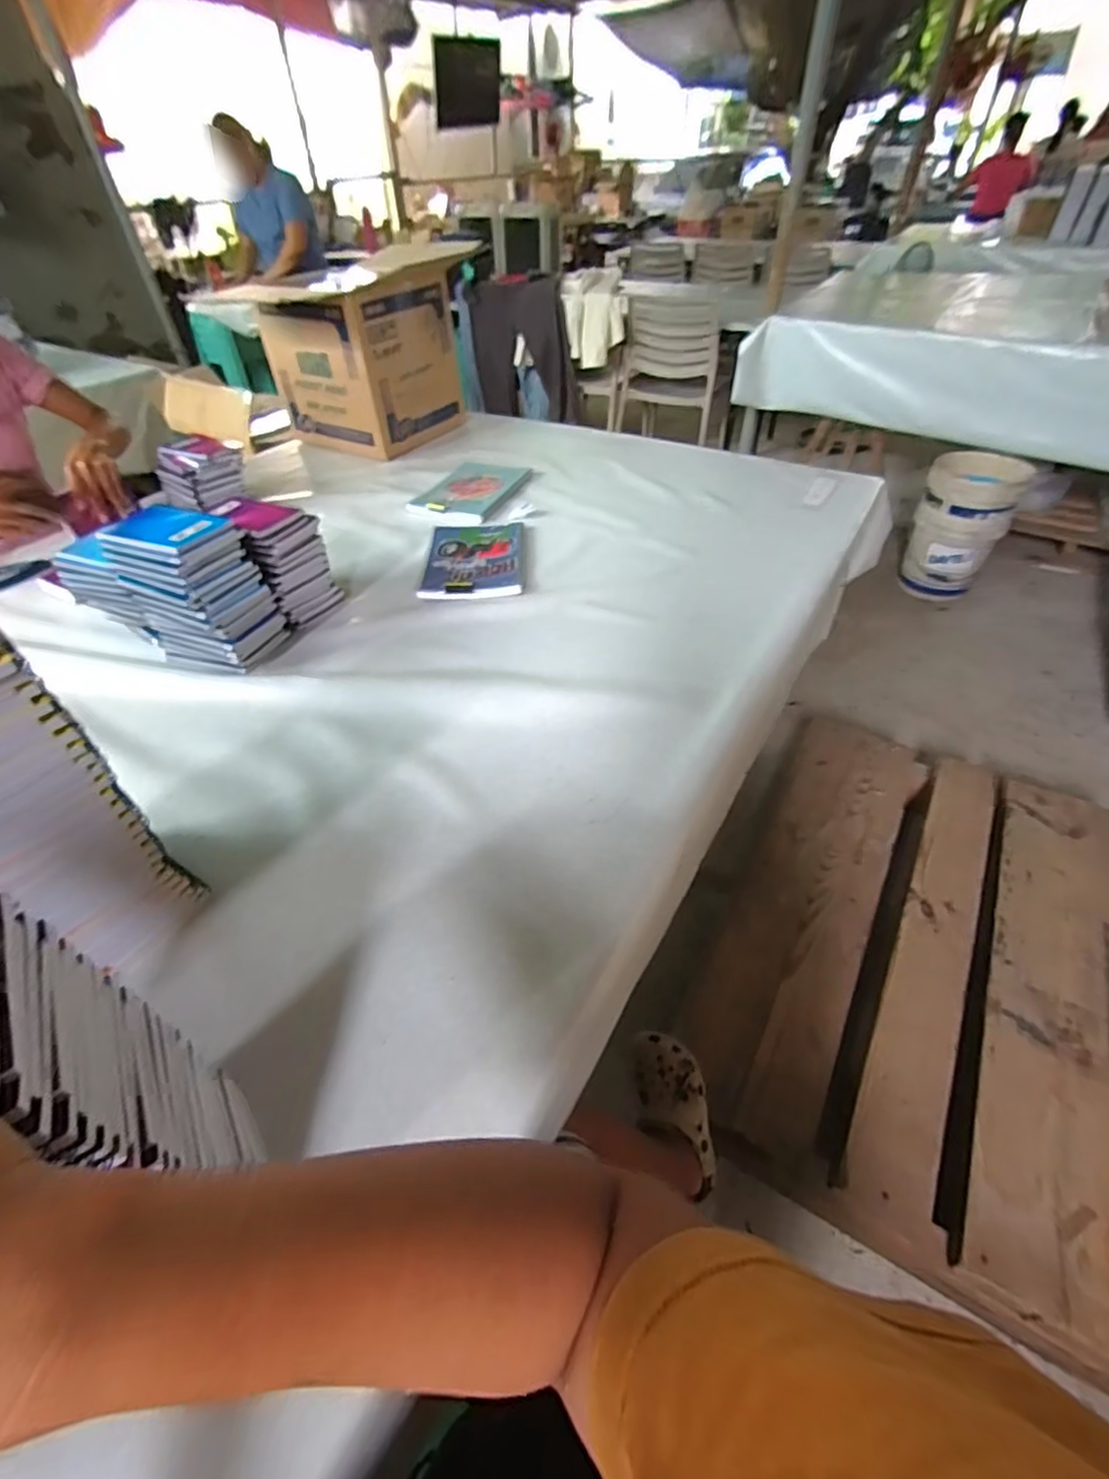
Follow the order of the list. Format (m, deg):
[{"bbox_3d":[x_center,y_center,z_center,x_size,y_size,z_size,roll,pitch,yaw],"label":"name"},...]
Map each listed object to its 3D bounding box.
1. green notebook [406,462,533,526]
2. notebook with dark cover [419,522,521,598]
[{"bbox_3d":[-0.159,-0.471,1.115,0.159,0.021,0.249,15,47,16],"label":"green notebook"},{"bbox_3d":[-0.127,-0.289,0.928,0.152,0.017,0.235,-2,44,0],"label":"notebook with dark cover"}]

